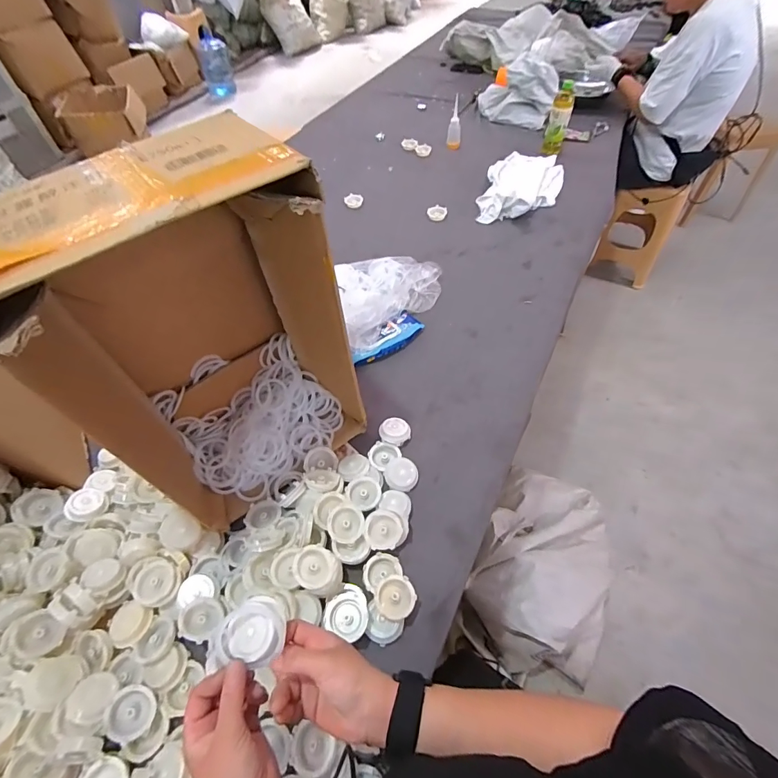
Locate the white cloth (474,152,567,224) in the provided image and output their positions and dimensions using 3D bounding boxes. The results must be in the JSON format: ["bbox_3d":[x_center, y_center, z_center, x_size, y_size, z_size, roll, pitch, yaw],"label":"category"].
[{"bbox_3d":[0.425,-0.662,1.255,0.235,0.067,0.439,15,56,13],"label":"white cloth"}]

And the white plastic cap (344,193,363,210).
[{"bbox_3d":[-0.111,-0.598,1.258,0.052,0.020,0.050,-1,54,2],"label":"white plastic cap"}]

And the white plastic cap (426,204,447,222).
[{"bbox_3d":[0.146,-0.535,1.204,0.061,0.023,0.061,3,54,5],"label":"white plastic cap"}]

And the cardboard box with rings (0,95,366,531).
[{"bbox_3d":[-0.260,-0.053,0.581,0.339,0.499,0.248,-35,60,-20],"label":"cardboard box with rings"}]

